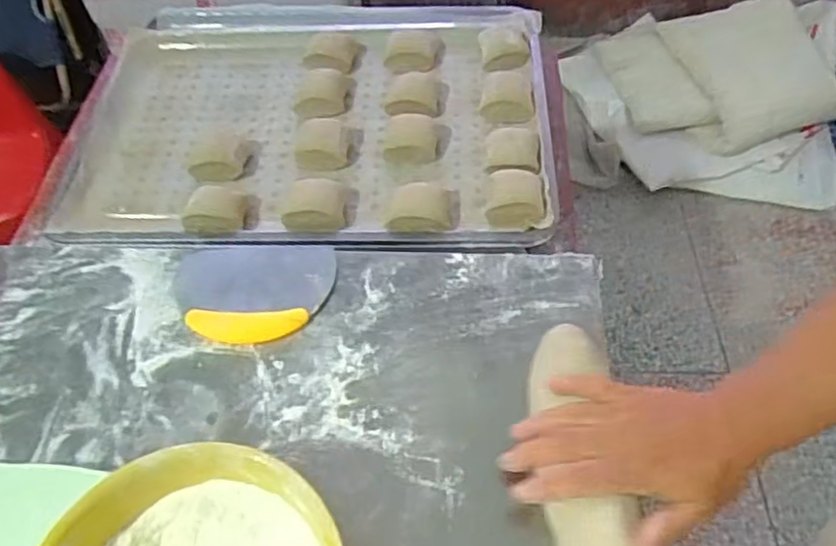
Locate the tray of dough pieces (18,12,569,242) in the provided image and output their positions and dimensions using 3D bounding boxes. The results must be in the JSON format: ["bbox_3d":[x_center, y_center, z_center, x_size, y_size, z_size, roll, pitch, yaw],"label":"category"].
[{"bbox_3d":[-0.148,-0.212,0.840,0.618,0.044,0.448,0,55,3],"label":"tray of dough pieces"}]

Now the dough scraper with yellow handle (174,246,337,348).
[{"bbox_3d":[-0.165,0.017,0.637,0.156,0.007,0.113,2,56,4],"label":"dough scraper with yellow handle"}]

